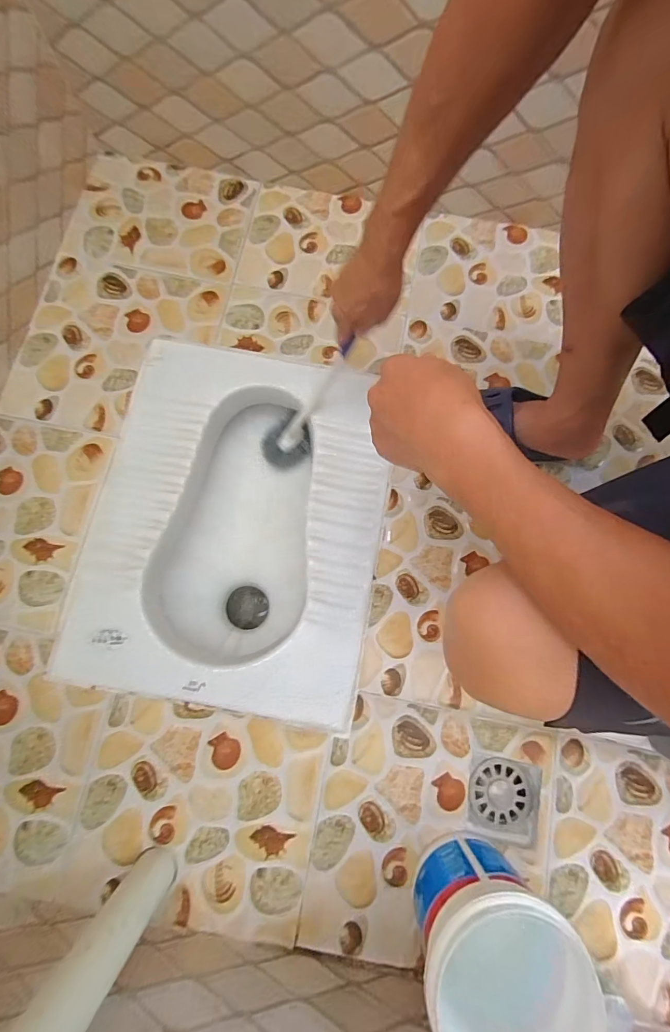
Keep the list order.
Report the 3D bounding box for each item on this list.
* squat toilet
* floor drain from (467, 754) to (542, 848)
[{"bbox_3d":[-0.142,0.016,0.683,0.406,0.176,0.519,11,76,1],"label":"squat toilet"},{"bbox_3d":[0.224,0.374,0.539,0.094,0.020,0.096,9,78,1],"label":"floor drain"}]

